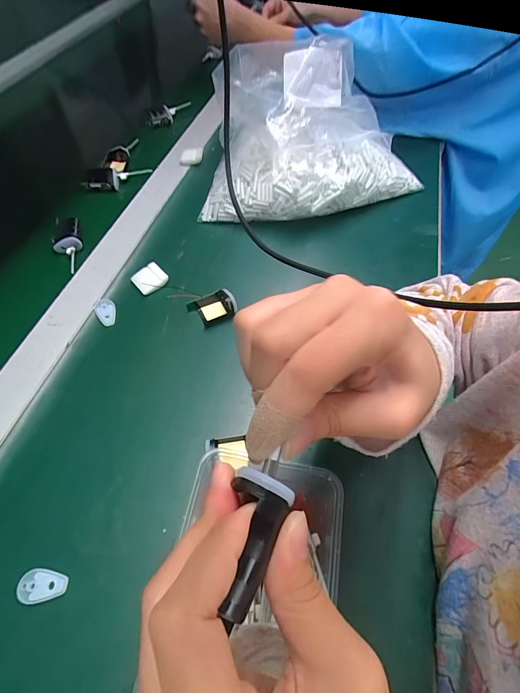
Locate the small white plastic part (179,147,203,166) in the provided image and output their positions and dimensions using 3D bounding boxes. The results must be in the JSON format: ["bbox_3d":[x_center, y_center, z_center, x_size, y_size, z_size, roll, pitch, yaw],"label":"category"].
[{"bbox_3d":[-0.111,-0.310,0.558,0.039,0.014,0.024,-7,58,-8],"label":"small white plastic part"}]

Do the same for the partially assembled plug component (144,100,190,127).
[{"bbox_3d":[-0.169,-0.430,0.634,0.088,0.025,0.026,-28,62,-1],"label":"partially assembled plug component"}]

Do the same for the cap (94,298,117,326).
[{"bbox_3d":[-0.180,-0.041,0.401,0.022,0.006,0.037,-27,64,-18],"label":"cap"}]

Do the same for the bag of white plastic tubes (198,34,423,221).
[{"bbox_3d":[0.083,-0.275,0.473,0.316,0.169,0.160,4,59,-1],"label":"bag of white plastic tubes"}]

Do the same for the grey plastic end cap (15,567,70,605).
[{"bbox_3d":[-0.168,0.184,0.263,0.036,0.004,0.023,4,59,-1],"label":"grey plastic end cap"}]

